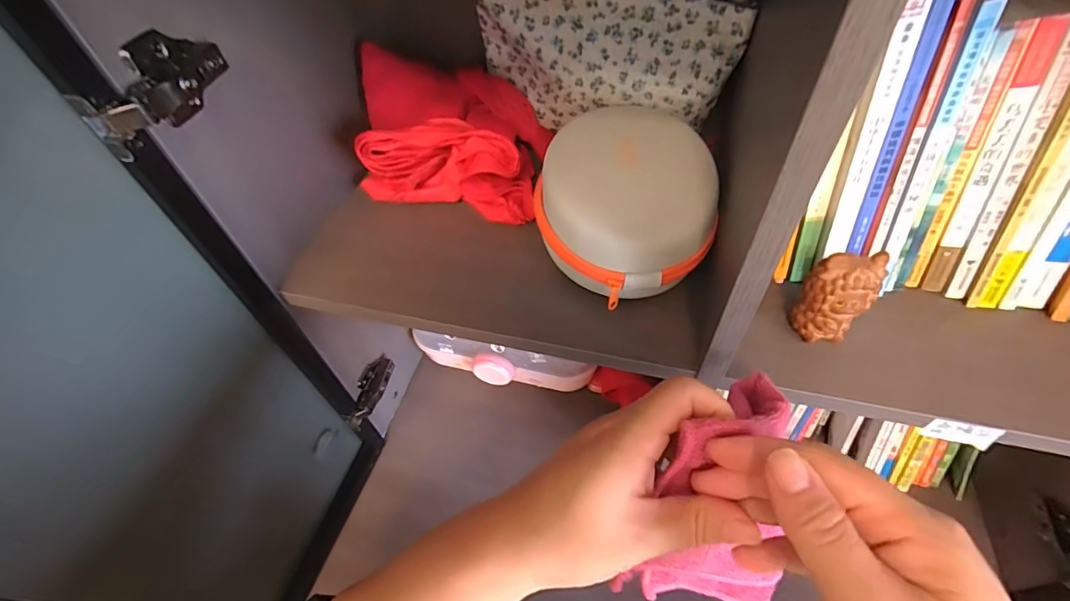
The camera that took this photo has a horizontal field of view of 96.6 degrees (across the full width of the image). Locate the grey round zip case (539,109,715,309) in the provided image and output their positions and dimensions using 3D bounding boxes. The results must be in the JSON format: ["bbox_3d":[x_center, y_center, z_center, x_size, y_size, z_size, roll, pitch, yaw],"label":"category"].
[{"bbox_3d":[0.071,-0.093,0.405,0.142,0.076,0.192,-1,51,3],"label":"grey round zip case"}]

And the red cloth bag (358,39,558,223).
[{"bbox_3d":[-0.090,-0.166,0.472,0.186,0.112,0.124,5,52,8],"label":"red cloth bag"}]

